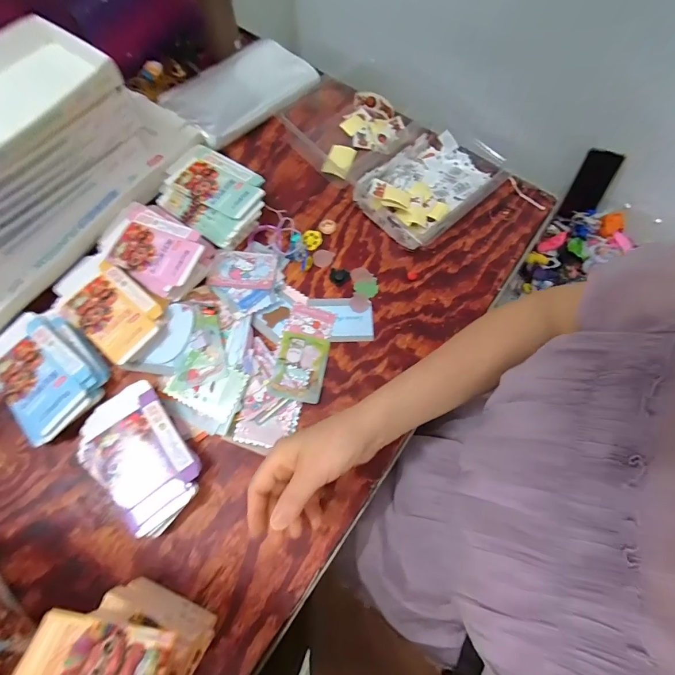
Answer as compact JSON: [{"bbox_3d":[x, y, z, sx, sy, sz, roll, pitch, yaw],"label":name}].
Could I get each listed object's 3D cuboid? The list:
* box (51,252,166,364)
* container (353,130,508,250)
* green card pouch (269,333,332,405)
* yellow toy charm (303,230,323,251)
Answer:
[{"bbox_3d":[-0.295,-0.042,0.470,0.152,0.013,0.089,34,71,11],"label":"box"},{"bbox_3d":[0.144,-0.241,0.560,0.229,0.049,0.153,-42,76,-16],"label":"container"},{"bbox_3d":[-0.047,0.036,0.468,0.063,0.007,0.087,11,69,2],"label":"green card pouch"},{"bbox_3d":[-0.037,-0.144,0.537,0.028,0.007,0.029,-4,69,-4],"label":"yellow toy charm"}]

